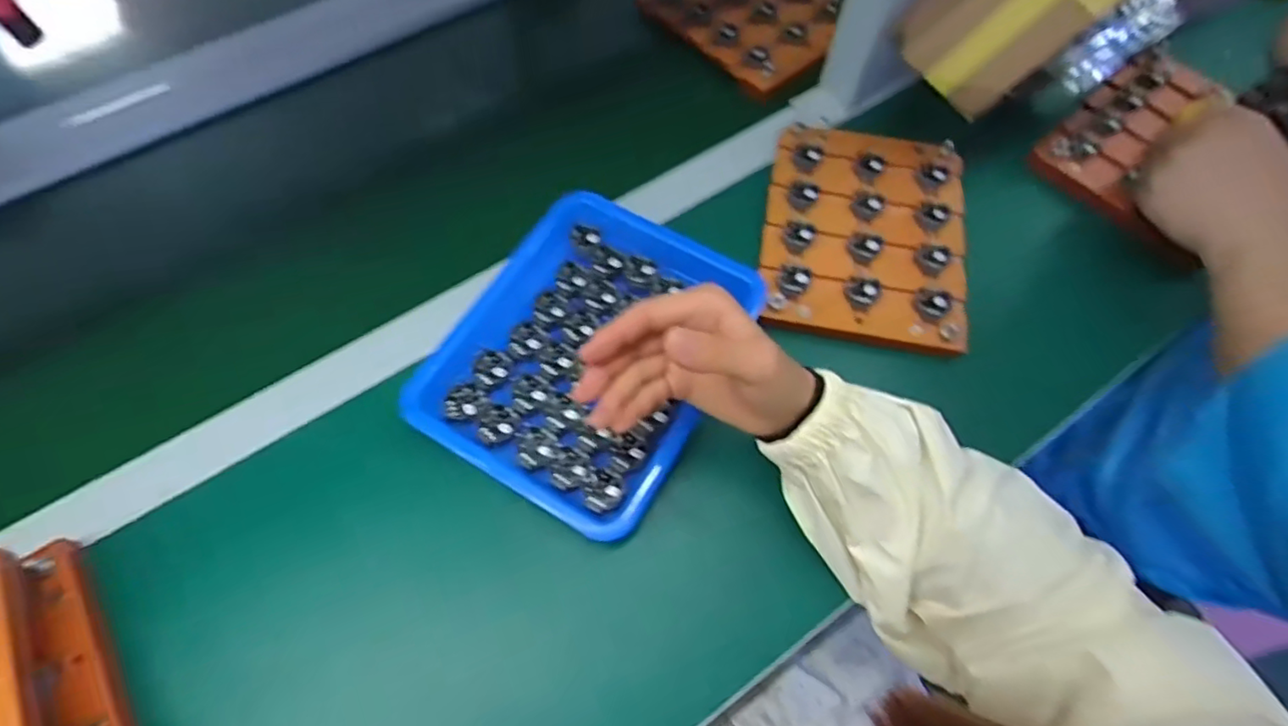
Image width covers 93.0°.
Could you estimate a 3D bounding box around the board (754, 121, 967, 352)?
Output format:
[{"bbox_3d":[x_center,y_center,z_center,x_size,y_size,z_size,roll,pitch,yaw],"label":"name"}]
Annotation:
[{"bbox_3d":[0.174,-0.104,0.480,0.150,0.025,0.197,10,65,7],"label":"board"}]

